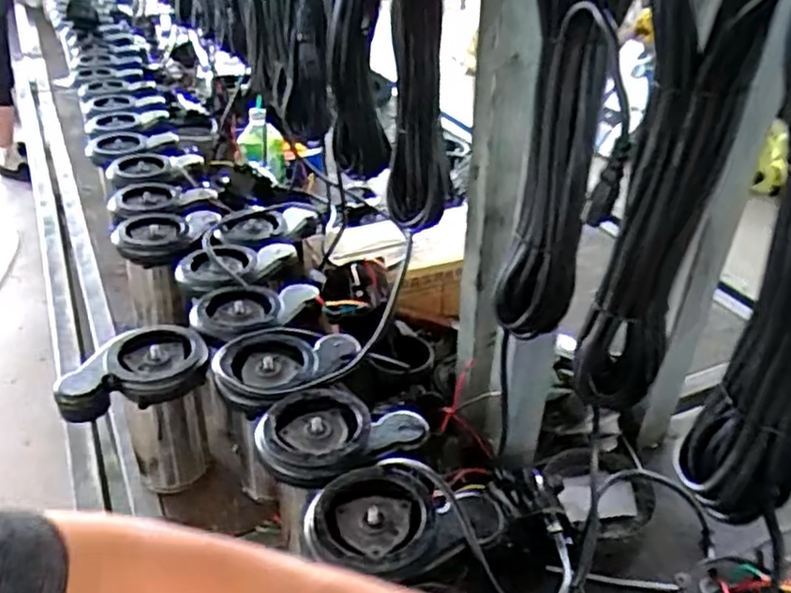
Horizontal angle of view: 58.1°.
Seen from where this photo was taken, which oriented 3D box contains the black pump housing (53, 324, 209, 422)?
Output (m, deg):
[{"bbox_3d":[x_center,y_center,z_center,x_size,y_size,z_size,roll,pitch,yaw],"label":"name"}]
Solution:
[{"bbox_3d":[-0.308,0.084,0.842,0.162,0.040,0.117,-10,34,-17],"label":"black pump housing"}]

